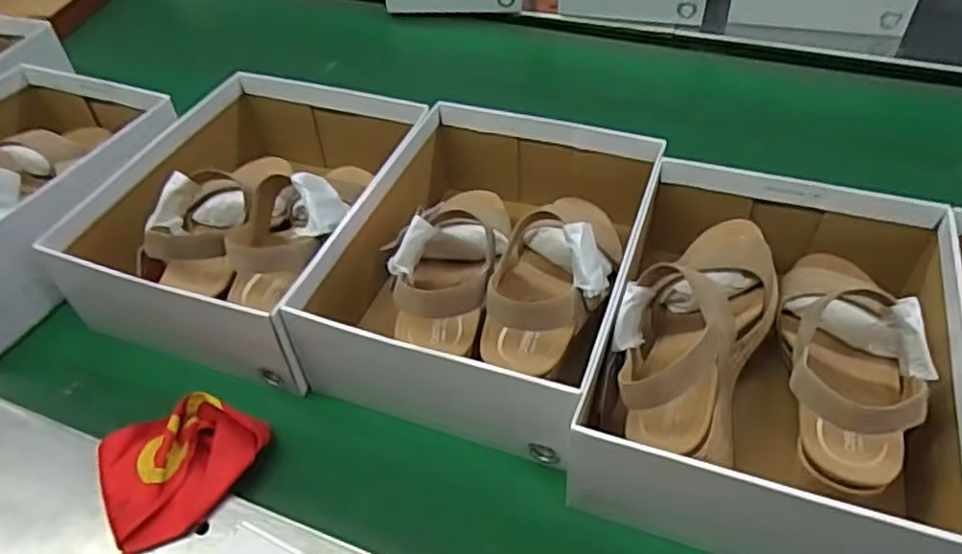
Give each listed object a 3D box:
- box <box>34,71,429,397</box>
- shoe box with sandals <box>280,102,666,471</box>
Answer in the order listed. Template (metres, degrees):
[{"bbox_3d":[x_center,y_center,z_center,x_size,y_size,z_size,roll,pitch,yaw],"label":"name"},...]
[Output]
[{"bbox_3d":[-0.214,-0.070,0.656,0.247,0.127,0.306,12,48,17],"label":"box"},{"bbox_3d":[0.014,-0.021,0.599,0.234,0.128,0.298,13,48,17],"label":"shoe box with sandals"}]

